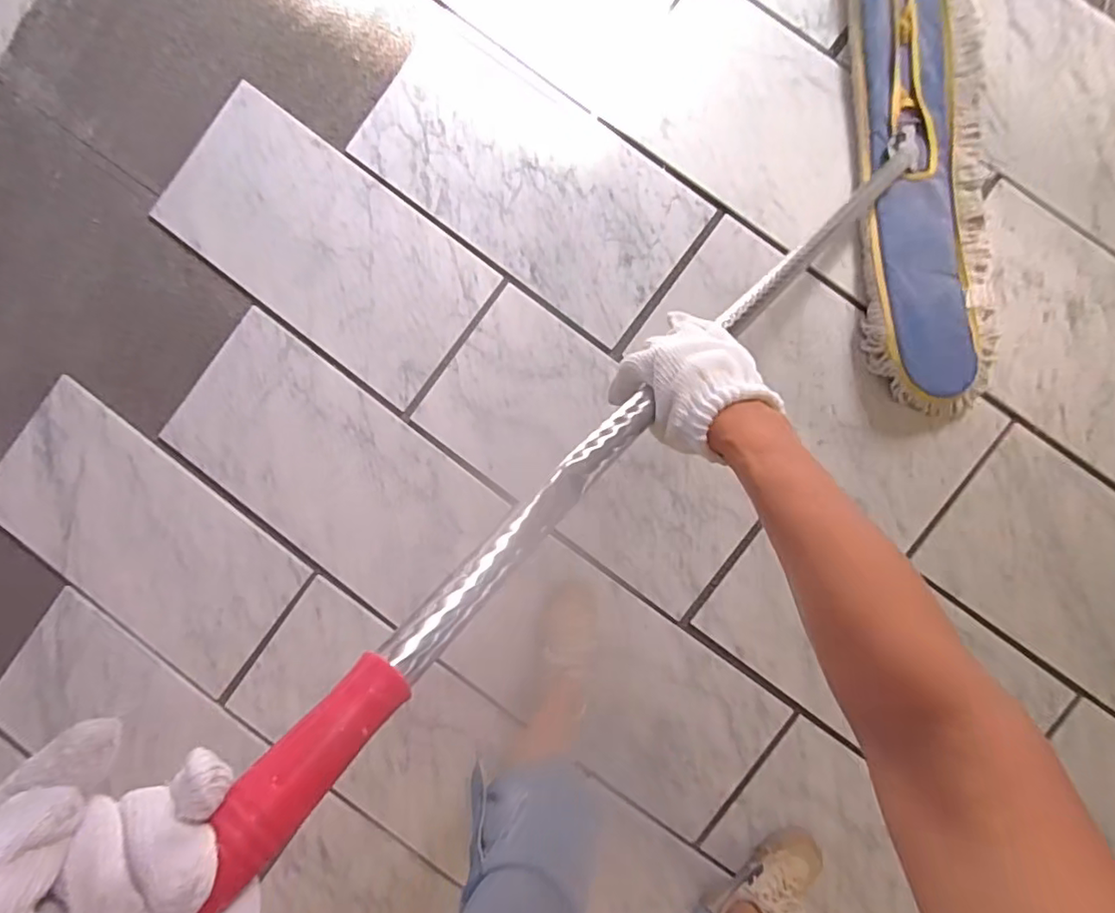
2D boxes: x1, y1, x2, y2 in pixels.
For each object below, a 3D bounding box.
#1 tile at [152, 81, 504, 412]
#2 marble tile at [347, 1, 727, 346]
[{"bbox_3d":[-0.424,-0.383,1.043,0.591,0.014,0.299,37,94,0],"label":"tile"},{"bbox_3d":[-0.055,-0.500,1.031,0.617,0.025,0.311,38,90,4],"label":"marble tile"}]

